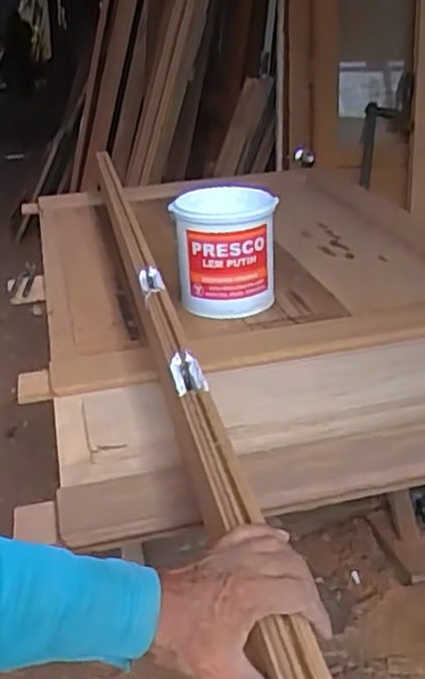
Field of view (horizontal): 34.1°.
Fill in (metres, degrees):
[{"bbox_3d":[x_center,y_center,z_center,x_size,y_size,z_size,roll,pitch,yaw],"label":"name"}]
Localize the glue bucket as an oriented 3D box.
[{"bbox_3d":[0.021,-0.155,1.231,0.173,0.196,0.165,-1,26,0],"label":"glue bucket"}]

